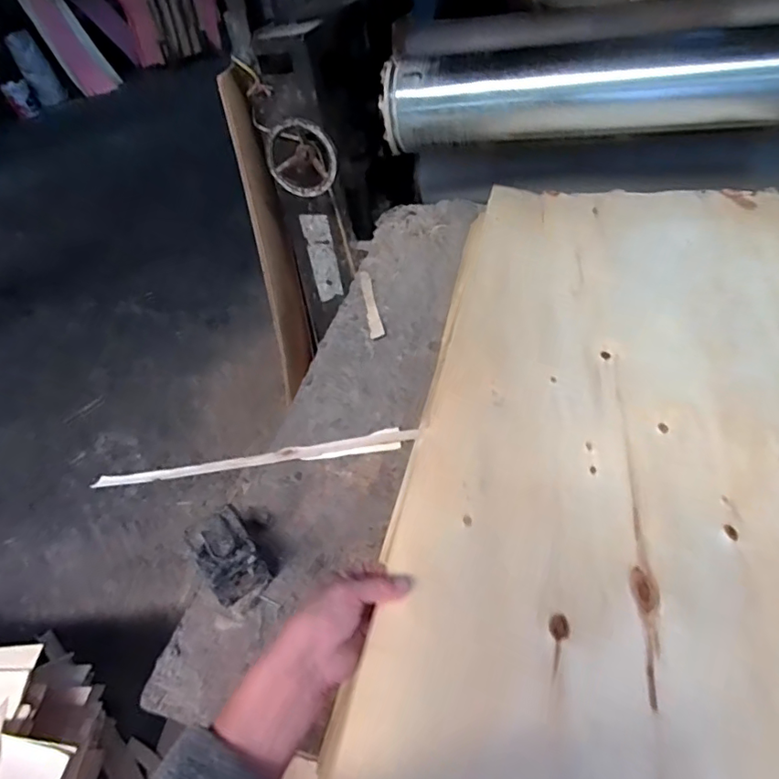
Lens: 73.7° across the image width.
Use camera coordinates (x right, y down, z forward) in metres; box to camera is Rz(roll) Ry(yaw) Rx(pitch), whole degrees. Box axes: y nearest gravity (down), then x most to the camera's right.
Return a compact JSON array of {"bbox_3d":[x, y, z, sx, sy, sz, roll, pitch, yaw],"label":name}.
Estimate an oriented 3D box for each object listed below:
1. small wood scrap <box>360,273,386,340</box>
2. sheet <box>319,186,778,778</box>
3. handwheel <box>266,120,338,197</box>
[{"bbox_3d":[-0.039,-0.184,1.107,0.029,0.013,0.242,-8,42,-4],"label":"small wood scrap"},{"bbox_3d":[0.370,0.010,0.707,0.614,0.148,1.128,7,43,13],"label":"sheet"},{"bbox_3d":[-0.196,-0.514,1.162,0.158,0.158,0.031,1,42,6],"label":"handwheel"}]

